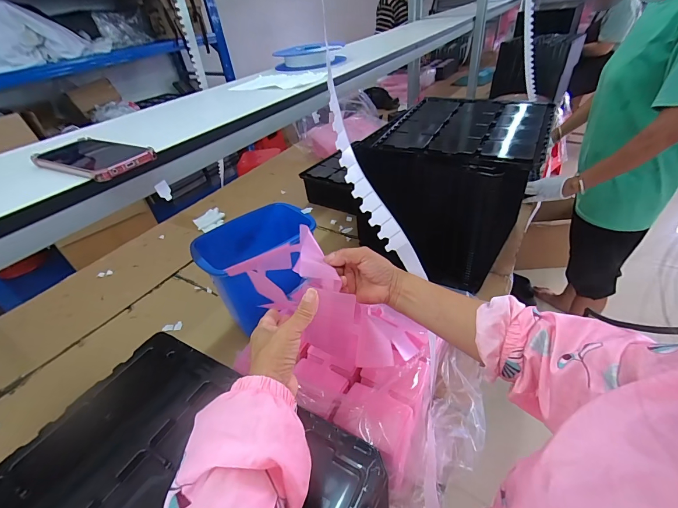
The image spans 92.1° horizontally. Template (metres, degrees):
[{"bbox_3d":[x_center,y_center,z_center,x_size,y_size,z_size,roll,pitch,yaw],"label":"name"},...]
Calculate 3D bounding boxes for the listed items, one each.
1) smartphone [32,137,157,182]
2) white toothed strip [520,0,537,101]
[{"bbox_3d":[-0.334,-0.132,0.438,0.175,0.013,0.085,16,44,28],"label":"smartphone"},{"bbox_3d":[0.611,-0.686,1.047,0.032,0.534,0.077,31,85,37],"label":"white toothed strip"}]

